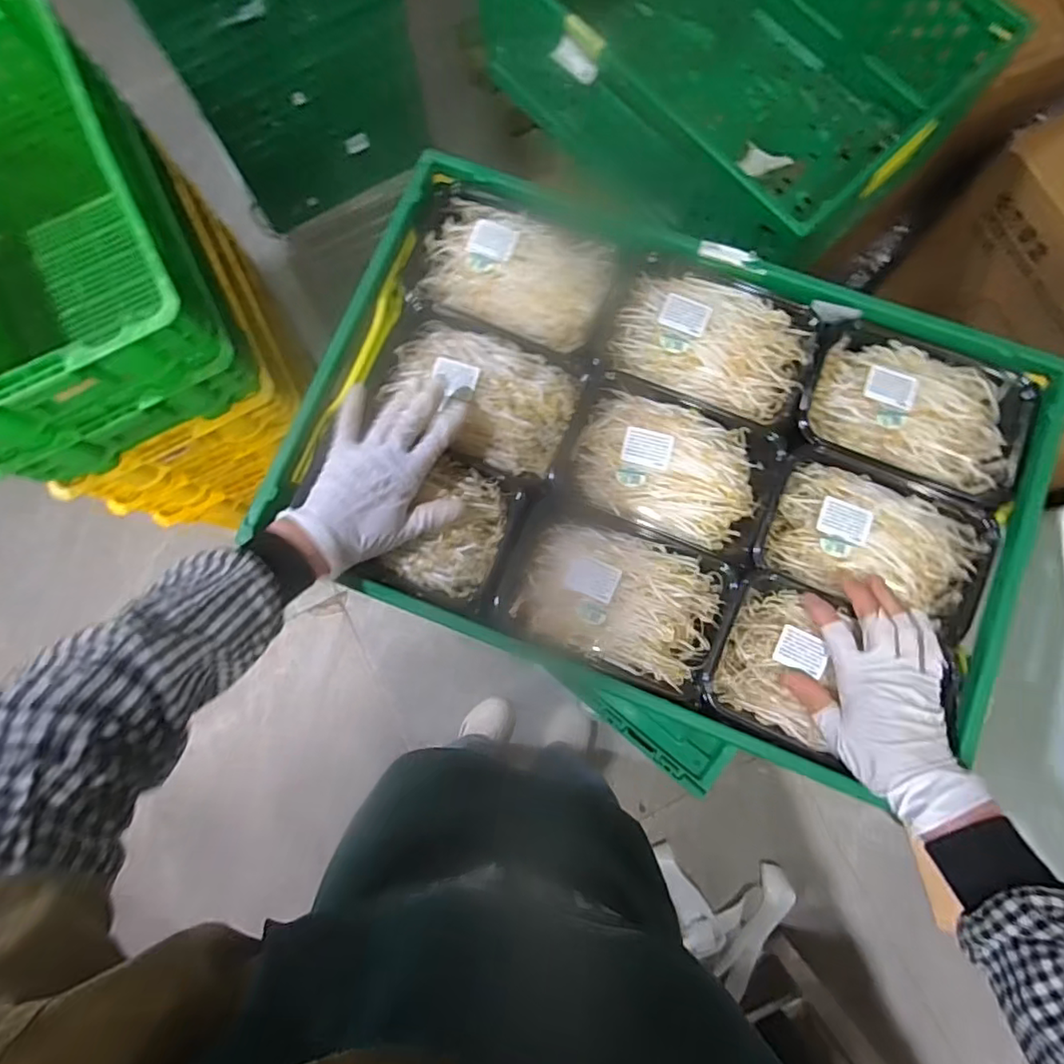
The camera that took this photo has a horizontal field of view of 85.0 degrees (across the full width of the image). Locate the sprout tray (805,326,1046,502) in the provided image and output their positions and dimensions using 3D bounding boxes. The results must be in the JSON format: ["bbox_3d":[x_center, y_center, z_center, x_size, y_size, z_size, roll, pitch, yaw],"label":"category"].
[{"bbox_3d":[0.329,-0.106,0.502,0.185,0.034,0.117,19,82,5],"label":"sprout tray"}]

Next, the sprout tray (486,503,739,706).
[{"bbox_3d":[0.070,0.053,0.480,0.174,0.038,0.118,21,82,5],"label":"sprout tray"}]

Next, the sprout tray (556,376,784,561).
[{"bbox_3d":[0.119,-0.056,0.501,0.178,0.038,0.123,20,82,5],"label":"sprout tray"}]

